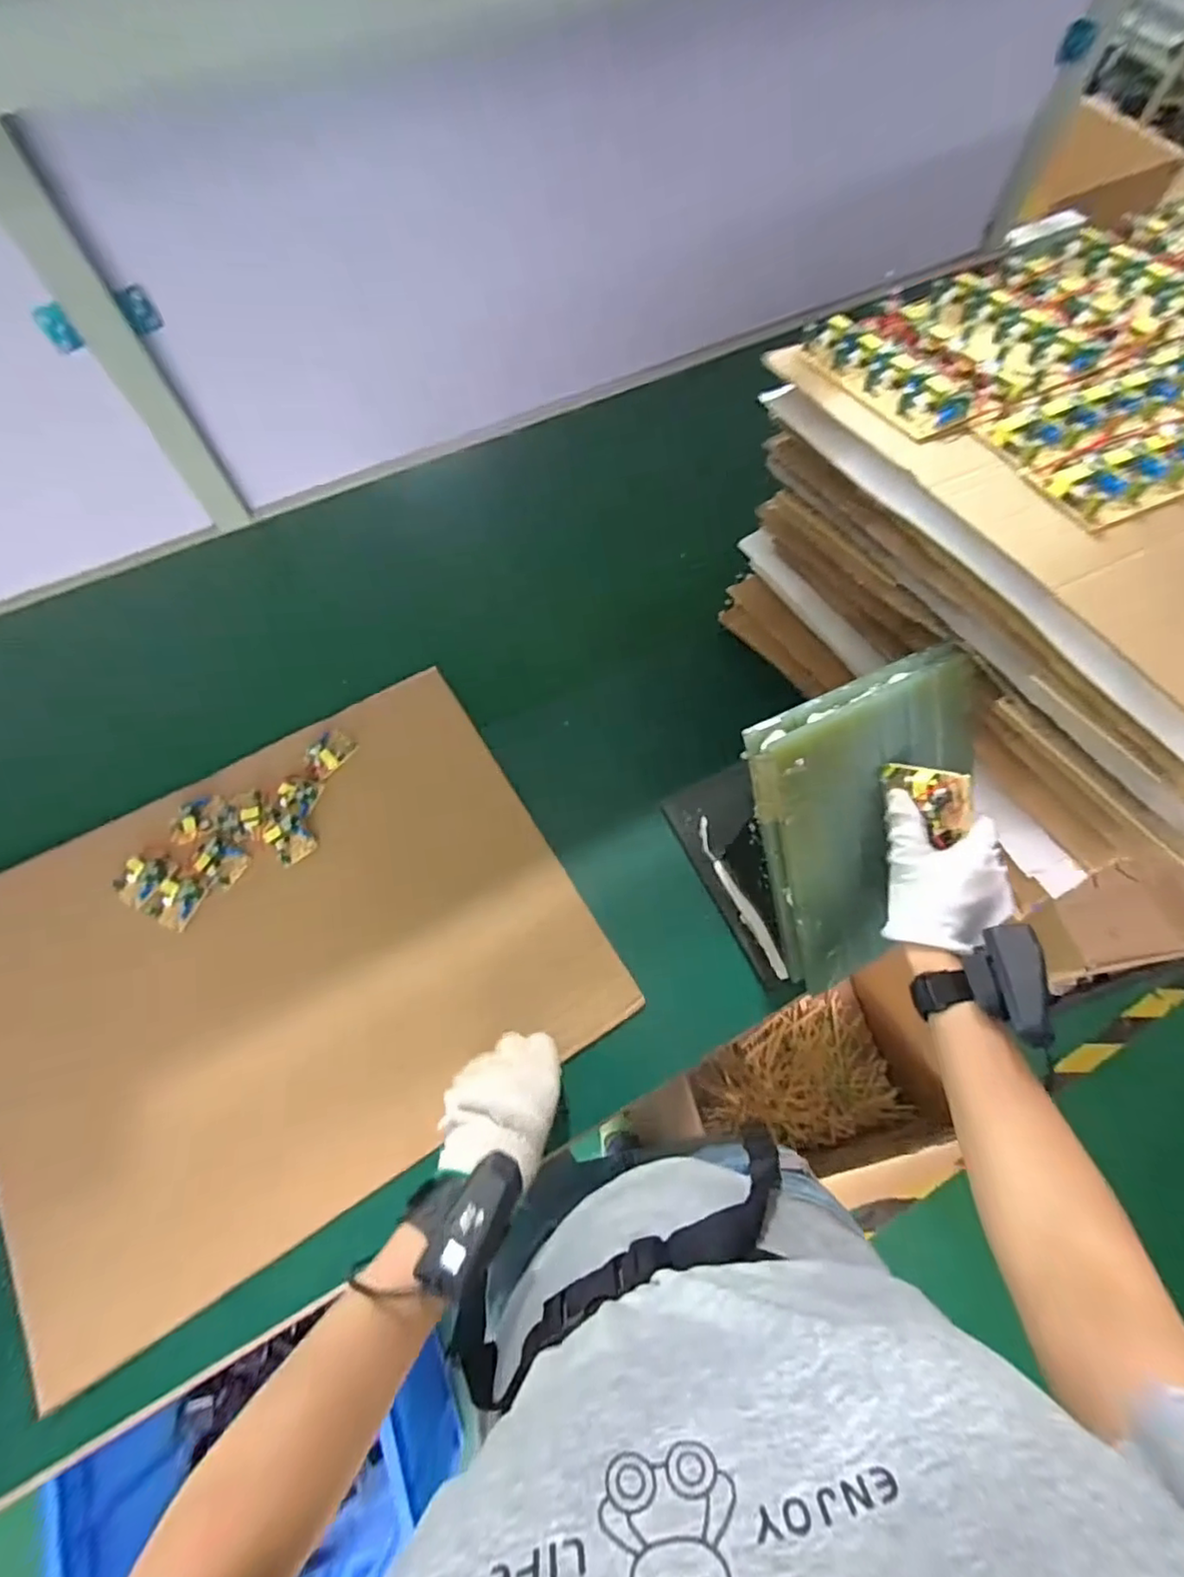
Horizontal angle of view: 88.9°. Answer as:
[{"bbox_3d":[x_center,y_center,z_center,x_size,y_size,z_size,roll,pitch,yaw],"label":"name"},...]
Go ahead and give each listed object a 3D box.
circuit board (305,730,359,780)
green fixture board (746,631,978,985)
[{"bbox_3d":[-0.269,-0.037,0.617,0.036,0.010,0.051,35,71,13],"label":"circuit board"},{"bbox_3d":[0.228,0.038,0.483,0.184,0.262,0.032,-24,24,-9],"label":"green fixture board"}]

